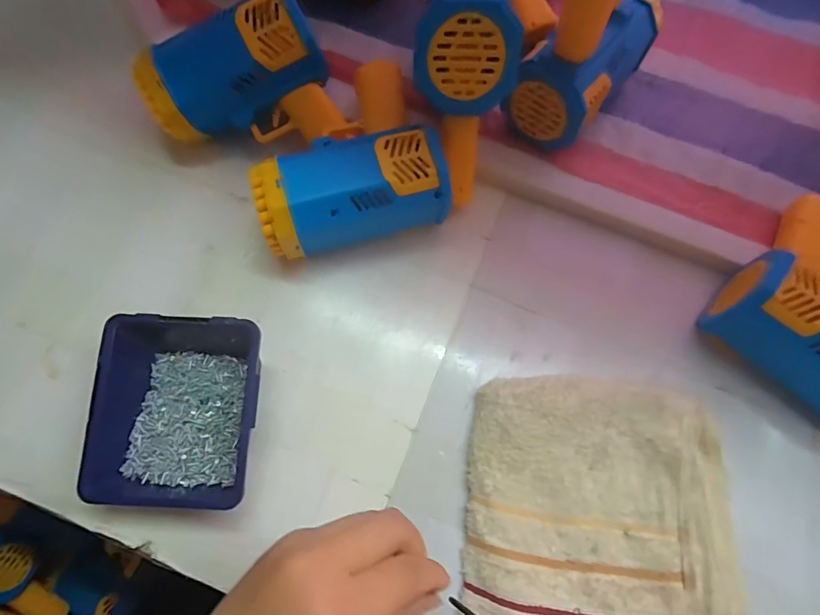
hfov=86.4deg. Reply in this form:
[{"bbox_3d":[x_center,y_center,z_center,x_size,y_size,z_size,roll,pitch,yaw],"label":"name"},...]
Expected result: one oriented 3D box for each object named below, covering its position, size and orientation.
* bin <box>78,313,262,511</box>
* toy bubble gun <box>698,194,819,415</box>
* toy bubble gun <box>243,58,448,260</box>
[{"bbox_3d":[-0.162,0.073,0.317,0.111,0.059,0.131,2,71,0],"label":"bin"},{"bbox_3d":[0.335,0.009,0.338,0.153,0.075,0.160,44,76,12],"label":"toy bubble gun"},{"bbox_3d":[-0.057,-0.123,0.374,0.152,0.077,0.155,-16,73,-6],"label":"toy bubble gun"}]

